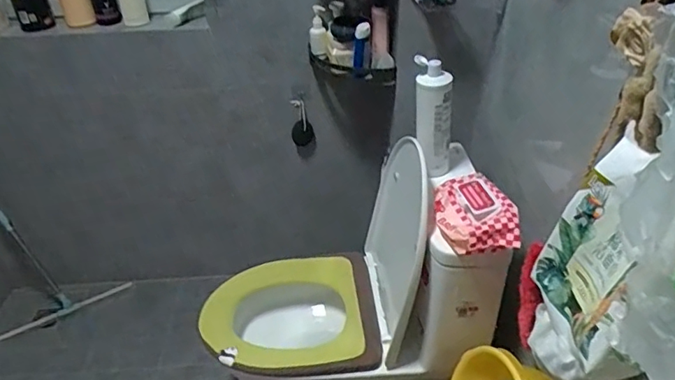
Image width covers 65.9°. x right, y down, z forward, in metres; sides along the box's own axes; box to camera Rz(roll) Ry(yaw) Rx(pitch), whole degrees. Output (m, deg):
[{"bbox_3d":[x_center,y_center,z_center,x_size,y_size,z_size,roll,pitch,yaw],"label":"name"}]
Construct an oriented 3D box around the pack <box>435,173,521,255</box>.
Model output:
[{"bbox_3d":[0.262,0.048,1.003,0.129,0.070,0.169,-3,36,-3],"label":"pack"}]

